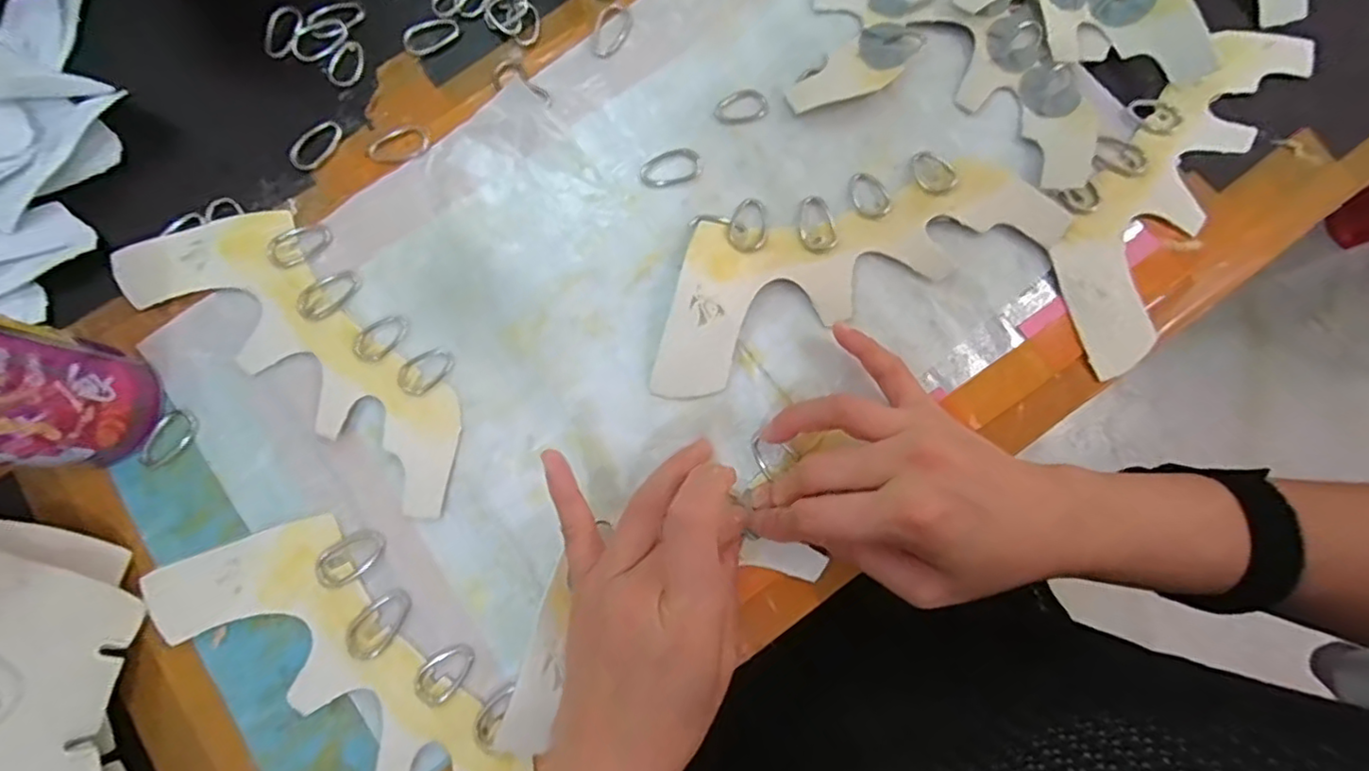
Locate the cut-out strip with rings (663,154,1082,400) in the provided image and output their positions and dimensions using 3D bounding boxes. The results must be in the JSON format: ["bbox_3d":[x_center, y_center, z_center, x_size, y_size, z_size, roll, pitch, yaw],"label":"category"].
[{"bbox_3d":[0.084,-0.069,0.329,0.224,0.012,0.083,-20,80,-2],"label":"cut-out strip with rings"}]

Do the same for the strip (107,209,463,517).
[{"bbox_3d":[-0.198,-0.029,0.334,0.220,0.006,0.083,34,82,7],"label":"strip"}]

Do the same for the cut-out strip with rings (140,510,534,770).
[{"bbox_3d":[-0.156,0.133,0.302,0.214,0.010,0.085,32,82,7],"label":"cut-out strip with rings"}]

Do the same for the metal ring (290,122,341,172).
[{"bbox_3d":[-0.209,-0.137,0.355,0.033,0.008,0.015,-39,81,-6],"label":"metal ring"}]

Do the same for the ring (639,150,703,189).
[{"bbox_3d":[-0.008,-0.120,0.345,0.035,0.004,0.019,-17,79,-2],"label":"ring"}]

